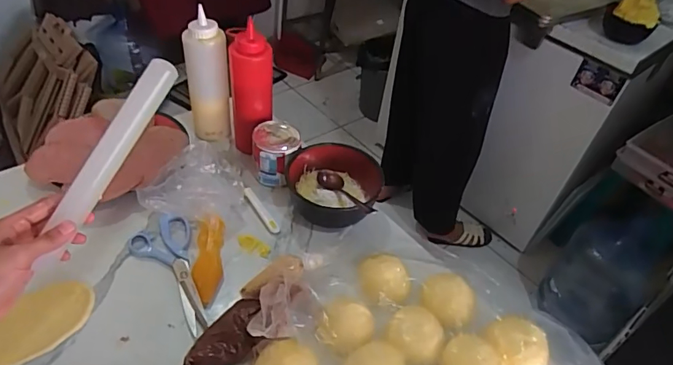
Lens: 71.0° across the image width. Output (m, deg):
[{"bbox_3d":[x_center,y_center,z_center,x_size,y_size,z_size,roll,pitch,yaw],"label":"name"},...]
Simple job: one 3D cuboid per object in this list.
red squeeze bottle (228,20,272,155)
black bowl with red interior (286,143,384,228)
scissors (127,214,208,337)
[{"bbox_3d":[-0.138,-0.140,0.764,0.062,0.217,0.056,-6,45,-15],"label":"red squeeze bottle"},{"bbox_3d":[-0.005,0.005,0.727,0.138,0.066,0.134,5,44,-4],"label":"black bowl with red interior"},{"bbox_3d":[-0.220,0.118,0.618,0.081,0.016,0.185,-14,48,-22],"label":"scissors"}]

